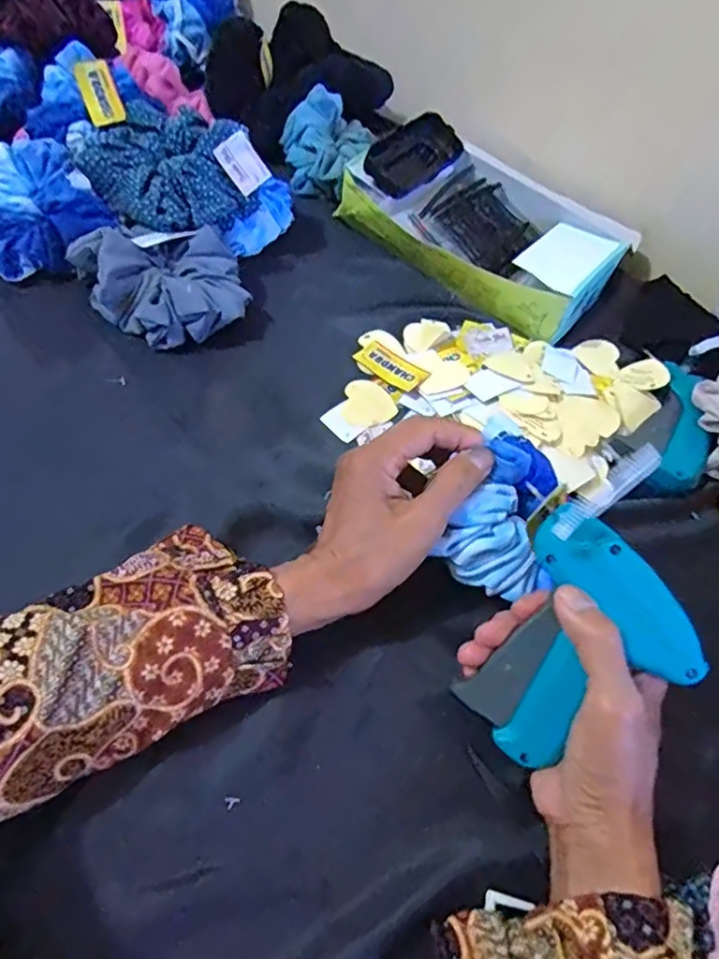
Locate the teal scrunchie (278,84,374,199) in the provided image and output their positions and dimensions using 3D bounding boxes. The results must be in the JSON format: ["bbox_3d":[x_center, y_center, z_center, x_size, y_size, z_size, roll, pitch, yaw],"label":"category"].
[{"bbox_3d":[-0.034,-0.336,0.597,0.074,0.056,0.110,21,56,3],"label":"teal scrunchie"}]

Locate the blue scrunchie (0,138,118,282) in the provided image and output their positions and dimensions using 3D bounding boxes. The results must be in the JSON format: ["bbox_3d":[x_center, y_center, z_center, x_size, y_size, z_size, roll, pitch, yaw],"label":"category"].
[{"bbox_3d":[-0.267,-0.225,0.484,0.105,0.045,0.110,-30,68,-26],"label":"blue scrunchie"}]

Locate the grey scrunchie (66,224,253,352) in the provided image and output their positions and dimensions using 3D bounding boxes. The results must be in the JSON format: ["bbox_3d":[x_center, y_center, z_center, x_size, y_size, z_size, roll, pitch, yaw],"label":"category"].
[{"bbox_3d":[-0.150,-0.150,0.465,0.121,0.041,0.086,-12,61,-18],"label":"grey scrunchie"}]

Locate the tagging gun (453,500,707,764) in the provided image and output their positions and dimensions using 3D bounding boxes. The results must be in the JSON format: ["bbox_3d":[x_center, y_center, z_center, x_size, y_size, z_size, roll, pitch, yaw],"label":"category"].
[{"bbox_3d":[0.119,0.089,0.316,0.092,0.029,0.127,28,101,27],"label":"tagging gun"}]

